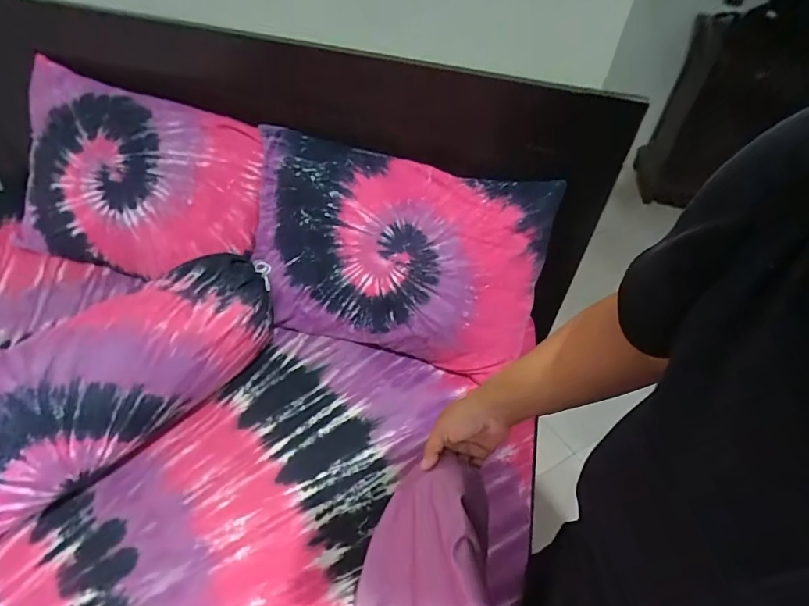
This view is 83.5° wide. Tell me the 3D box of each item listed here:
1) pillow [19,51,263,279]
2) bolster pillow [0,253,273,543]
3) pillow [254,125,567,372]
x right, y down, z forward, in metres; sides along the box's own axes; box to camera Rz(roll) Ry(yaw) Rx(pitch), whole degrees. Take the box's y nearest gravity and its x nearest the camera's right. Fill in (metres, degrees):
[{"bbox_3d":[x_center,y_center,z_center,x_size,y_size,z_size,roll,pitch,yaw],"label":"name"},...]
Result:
[{"bbox_3d":[-0.647,-0.277,1.049,0.650,0.436,0.140,13,13,7],"label":"pillow"},{"bbox_3d":[-0.572,0.175,0.717,0.219,0.163,0.810,32,49,25],"label":"bolster pillow"},{"bbox_3d":[-0.035,-0.112,0.938,0.618,0.402,0.095,13,1,8],"label":"pillow"}]

